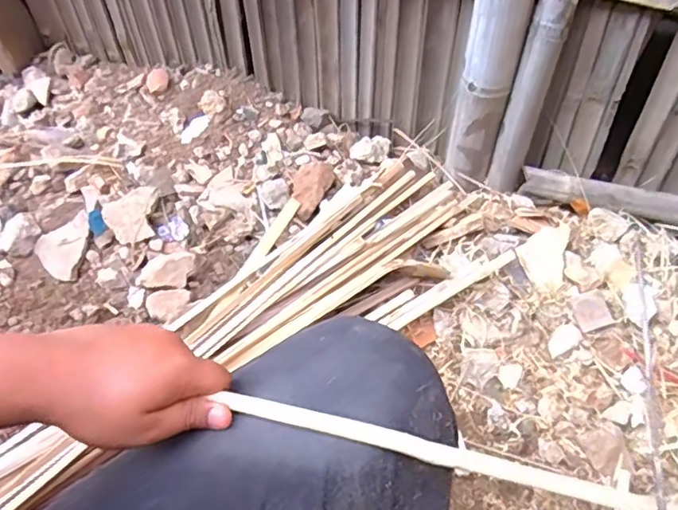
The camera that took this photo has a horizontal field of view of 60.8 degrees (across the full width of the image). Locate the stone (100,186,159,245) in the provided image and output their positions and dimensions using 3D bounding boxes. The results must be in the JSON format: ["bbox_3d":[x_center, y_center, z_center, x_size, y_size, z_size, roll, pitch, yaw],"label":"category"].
[{"bbox_3d":[-0.329,-0.063,0.934,0.091,0.016,0.082,-25,74,-13],"label":"stone"}]

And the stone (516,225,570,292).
[{"bbox_3d":[0.310,-0.003,0.878,0.071,0.018,0.115,15,55,10],"label":"stone"}]

